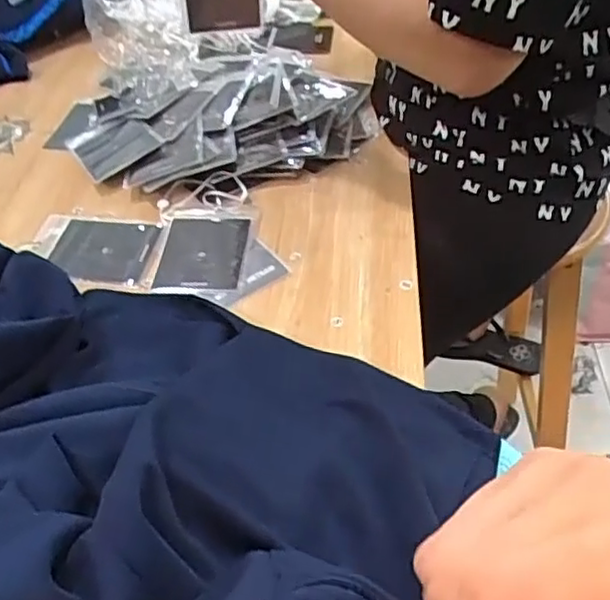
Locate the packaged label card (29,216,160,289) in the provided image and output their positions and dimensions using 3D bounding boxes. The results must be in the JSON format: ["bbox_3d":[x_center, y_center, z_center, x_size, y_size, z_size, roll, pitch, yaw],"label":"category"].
[{"bbox_3d":[-0.205,-0.051,0.655,0.130,0.010,0.085,5,53,15],"label":"packaged label card"}]

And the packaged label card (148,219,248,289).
[{"bbox_3d":[-0.098,-0.046,0.638,0.080,0.004,0.101,1,46,4],"label":"packaged label card"}]

